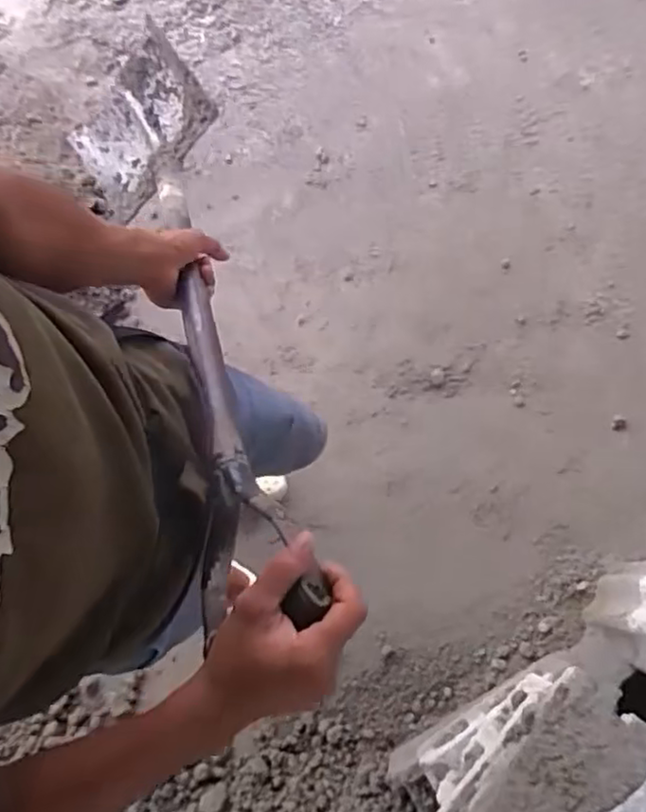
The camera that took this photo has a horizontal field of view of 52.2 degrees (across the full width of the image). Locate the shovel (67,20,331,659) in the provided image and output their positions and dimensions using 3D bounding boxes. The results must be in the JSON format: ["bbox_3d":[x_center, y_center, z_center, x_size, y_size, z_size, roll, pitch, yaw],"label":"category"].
[{"bbox_3d":[-0.186,-0.181,0.787,0.212,0.165,0.977,-18,48,-4],"label":"shovel"}]

